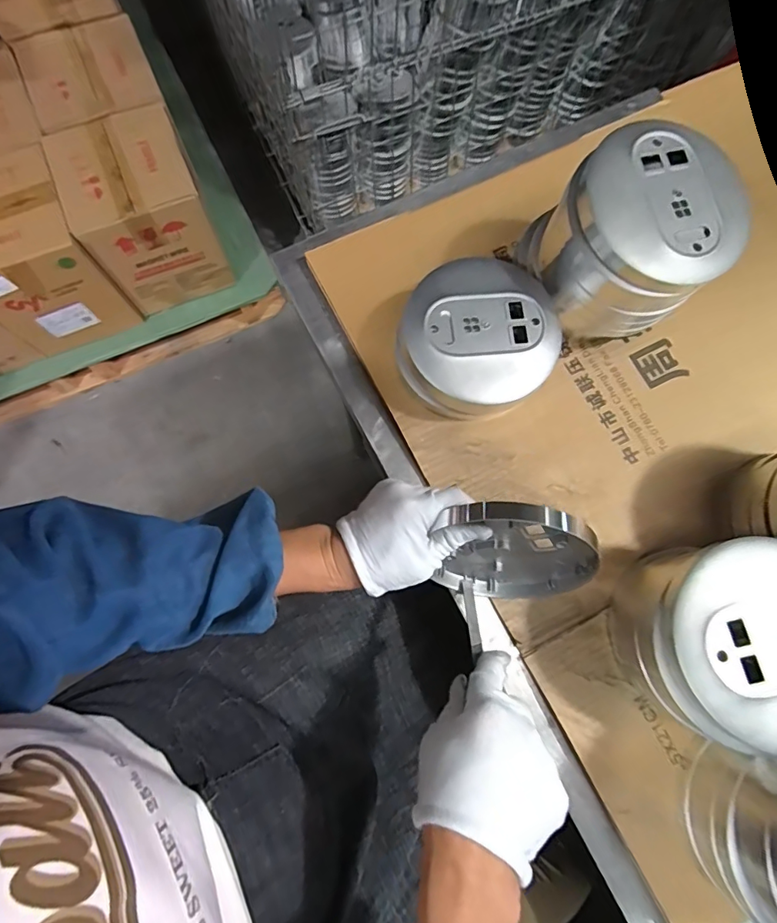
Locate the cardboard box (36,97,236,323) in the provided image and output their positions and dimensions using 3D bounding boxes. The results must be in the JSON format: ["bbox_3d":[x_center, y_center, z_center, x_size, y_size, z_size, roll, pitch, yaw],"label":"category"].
[{"bbox_3d":[-0.491,-0.501,1.012,0.228,0.252,0.231,-22,78,-6],"label":"cardboard box"}]

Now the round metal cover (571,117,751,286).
[{"bbox_3d":[0.216,-0.195,0.378,0.109,0.042,0.127,-26,79,-7],"label":"round metal cover"}]

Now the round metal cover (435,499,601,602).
[{"bbox_3d":[0.101,0.073,0.381,0.110,0.122,0.017,9,51,3],"label":"round metal cover"}]

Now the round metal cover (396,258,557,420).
[{"bbox_3d":[0.084,-0.110,0.443,0.126,0.063,0.145,40,79,8],"label":"round metal cover"}]

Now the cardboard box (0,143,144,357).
[{"bbox_3d":[-0.692,-0.403,0.971,0.215,0.250,0.230,-24,78,-7],"label":"cardboard box"}]

